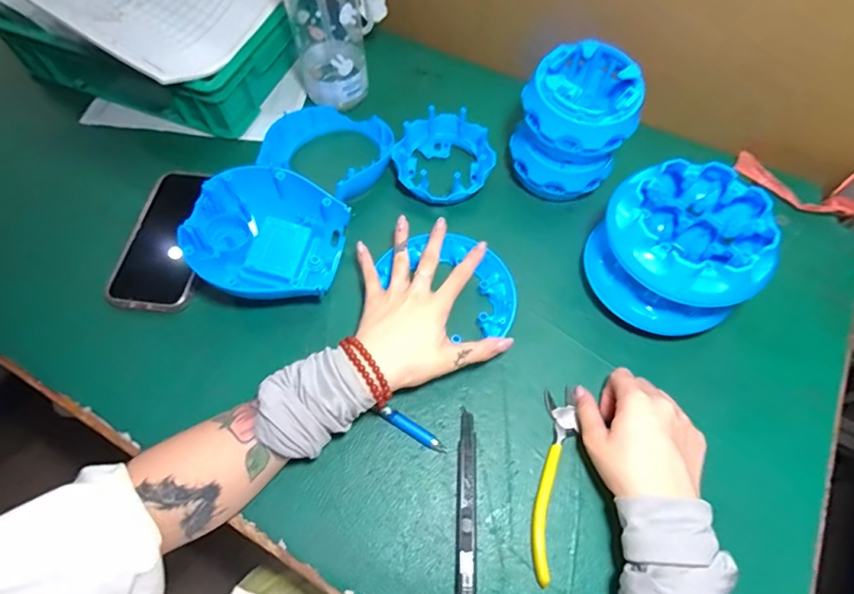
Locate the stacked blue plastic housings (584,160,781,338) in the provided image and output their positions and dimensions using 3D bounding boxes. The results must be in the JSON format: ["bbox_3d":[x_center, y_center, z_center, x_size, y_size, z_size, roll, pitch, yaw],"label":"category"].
[{"bbox_3d":[0.219,-0.040,0.421,0.126,0.105,0.132,0,61,0],"label":"stacked blue plastic housings"}]

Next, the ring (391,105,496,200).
[{"bbox_3d":[0.016,-0.146,0.510,0.101,0.062,0.097,0,61,0],"label":"ring"}]

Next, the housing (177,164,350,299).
[{"bbox_3d":[-0.152,-0.052,0.449,0.125,0.077,0.127,0,61,0],"label":"housing"}]

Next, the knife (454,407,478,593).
[{"bbox_3d":[0.032,0.159,0.367,0.016,0.012,0.139,3,61,1],"label":"knife"}]

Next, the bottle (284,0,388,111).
[{"bbox_3d":[-0.097,-0.309,0.489,0.101,0.211,0.068,-7,62,-4],"label":"bottle"}]

